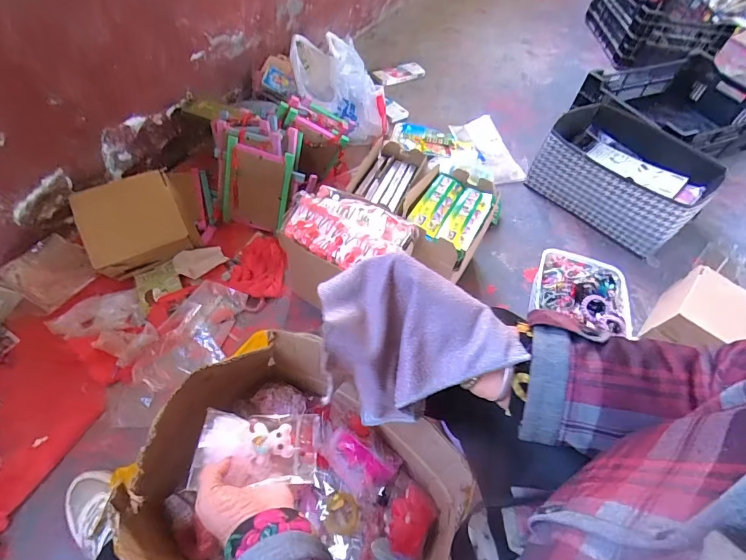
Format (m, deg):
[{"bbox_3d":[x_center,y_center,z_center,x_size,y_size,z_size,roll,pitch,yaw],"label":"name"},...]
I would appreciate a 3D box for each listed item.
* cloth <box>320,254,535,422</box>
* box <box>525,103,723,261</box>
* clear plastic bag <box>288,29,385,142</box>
[{"bbox_3d":[0.025,0.044,0.356,0.148,0.039,0.139,-34,87,6],"label":"cloth"},{"bbox_3d":[0.743,-0.321,1.196,0.428,0.185,0.392,40,58,22],"label":"box"},{"bbox_3d":[-0.094,-0.572,1.215,0.296,0.290,0.123,1,52,-5],"label":"clear plastic bag"}]

